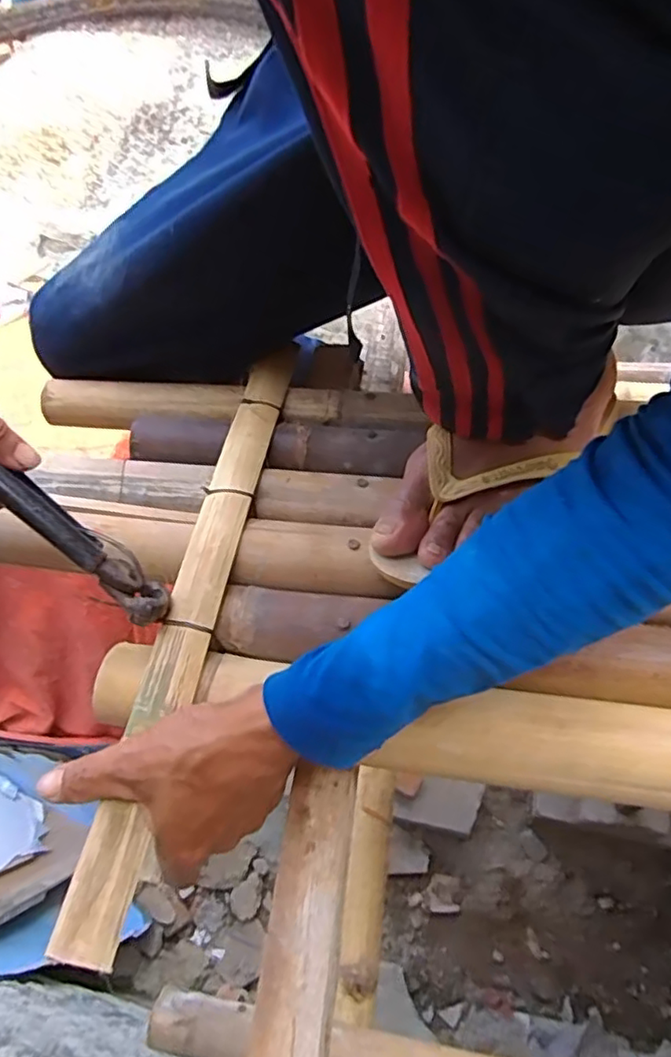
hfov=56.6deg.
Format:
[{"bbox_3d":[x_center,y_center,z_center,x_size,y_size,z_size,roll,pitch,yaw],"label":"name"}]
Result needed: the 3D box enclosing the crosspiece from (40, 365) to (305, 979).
[{"bbox_3d":[-0.089,0.029,0.420,0.034,0.014,0.436,5,54,8],"label":"crosspiece"}]

